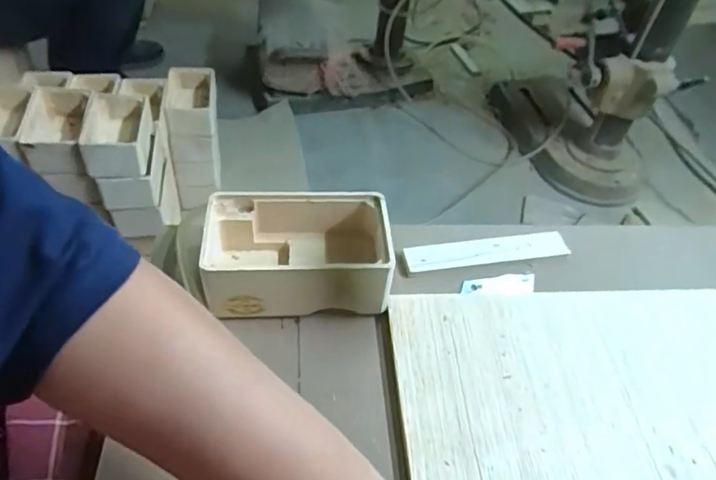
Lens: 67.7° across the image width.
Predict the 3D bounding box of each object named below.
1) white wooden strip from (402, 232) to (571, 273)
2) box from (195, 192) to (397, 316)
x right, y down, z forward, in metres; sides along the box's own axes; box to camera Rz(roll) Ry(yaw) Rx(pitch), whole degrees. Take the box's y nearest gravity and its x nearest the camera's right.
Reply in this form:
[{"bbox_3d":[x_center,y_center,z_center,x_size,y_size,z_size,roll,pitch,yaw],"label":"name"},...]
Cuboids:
[{"bbox_3d":[0.104,0.009,0.432,0.134,0.005,0.024,-6,49,-9],"label":"white wooden strip"},{"bbox_3d":[-0.041,0.011,0.382,0.130,0.053,0.082,-3,48,-6],"label":"box"}]

